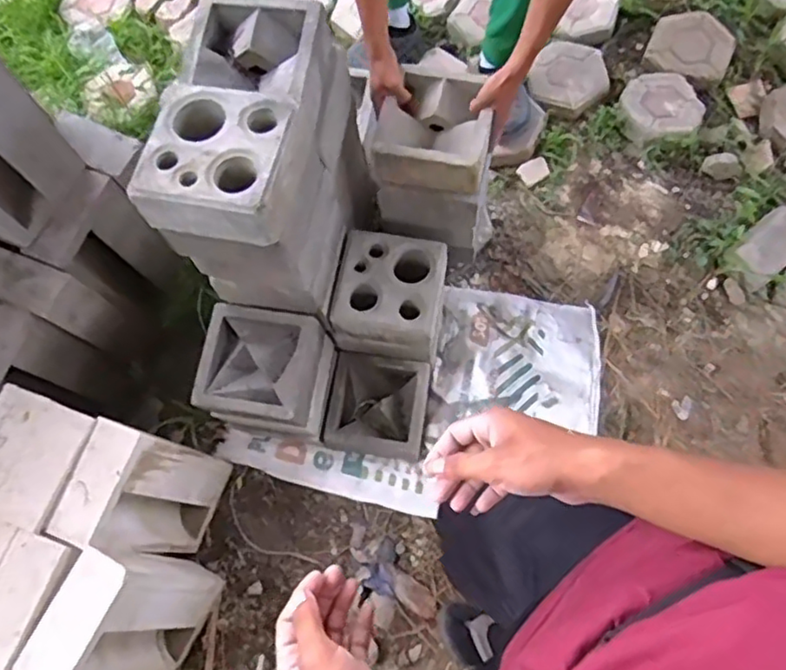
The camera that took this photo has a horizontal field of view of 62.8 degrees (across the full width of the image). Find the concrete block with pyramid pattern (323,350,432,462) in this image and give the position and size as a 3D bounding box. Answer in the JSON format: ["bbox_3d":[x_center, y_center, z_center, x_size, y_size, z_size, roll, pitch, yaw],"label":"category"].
[{"bbox_3d":[-0.029,0.155,1.416,0.216,0.066,0.209,11,78,1],"label":"concrete block with pyramid pattern"}]

